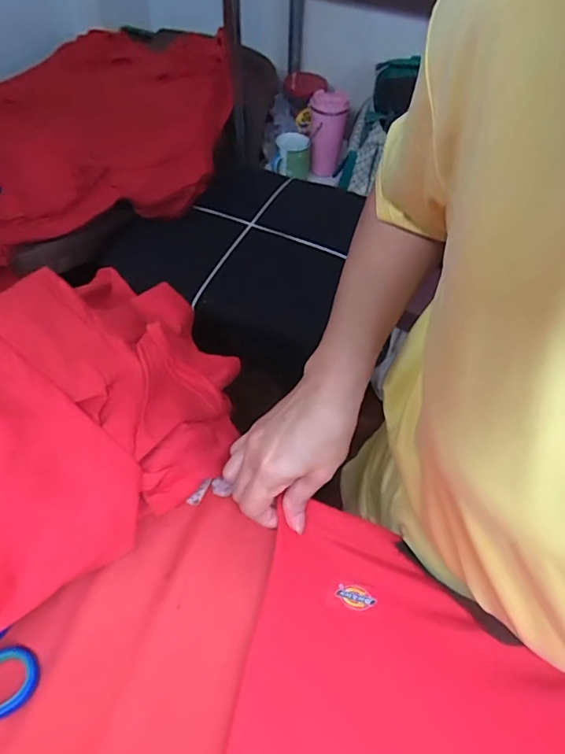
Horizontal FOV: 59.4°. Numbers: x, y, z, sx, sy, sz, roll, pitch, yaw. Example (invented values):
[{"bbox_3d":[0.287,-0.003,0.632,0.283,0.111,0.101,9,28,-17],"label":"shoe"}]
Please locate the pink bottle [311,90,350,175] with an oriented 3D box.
[{"bbox_3d":[0.097,-0.524,1.101,0.080,0.158,0.081,7,53,4],"label":"pink bottle"}]

